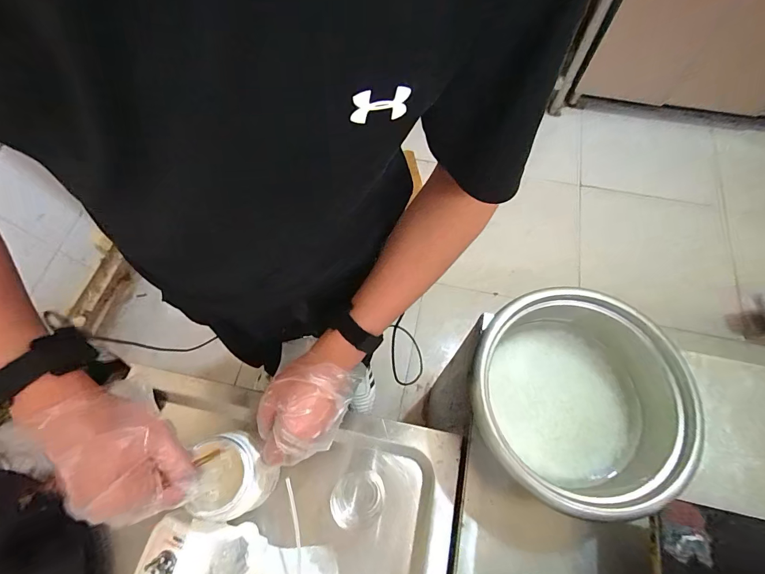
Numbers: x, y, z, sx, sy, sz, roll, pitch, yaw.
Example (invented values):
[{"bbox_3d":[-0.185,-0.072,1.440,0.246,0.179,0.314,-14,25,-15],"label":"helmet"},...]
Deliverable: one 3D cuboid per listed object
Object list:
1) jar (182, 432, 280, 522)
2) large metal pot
[{"bbox_3d":[-0.184,0.235,0.468,0.078,0.085,0.088,-17,67,-6],"label":"jar"},{"bbox_3d":[0.237,0.145,0.477,0.249,0.126,0.240,-1,66,1],"label":"large metal pot"}]

